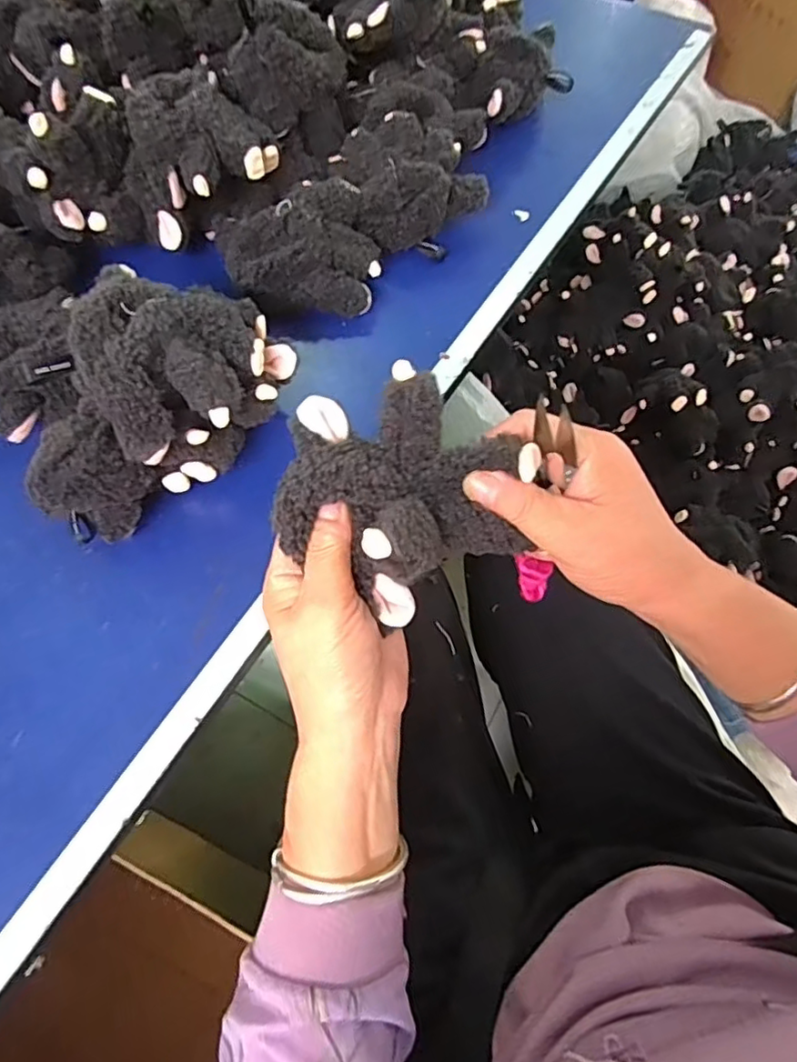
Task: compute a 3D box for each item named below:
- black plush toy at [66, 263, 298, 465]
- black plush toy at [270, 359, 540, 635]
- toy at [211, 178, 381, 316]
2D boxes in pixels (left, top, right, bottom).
[{"bbox_3d":[-0.135,-0.110,0.383,0.125,0.069,0.099,-35,69,-13],"label":"black plush toy"},{"bbox_3d":[-0.005,-0.021,0.302,0.123,0.055,0.101,36,71,16],"label":"black plush toy"},{"bbox_3d":[-0.082,-0.223,0.485,0.128,0.064,0.090,-3,66,0],"label":"toy"}]

